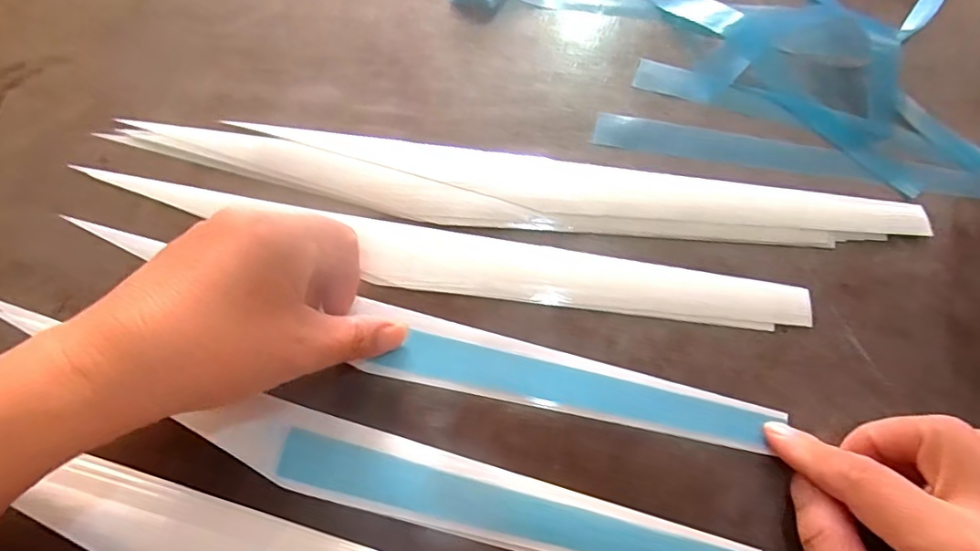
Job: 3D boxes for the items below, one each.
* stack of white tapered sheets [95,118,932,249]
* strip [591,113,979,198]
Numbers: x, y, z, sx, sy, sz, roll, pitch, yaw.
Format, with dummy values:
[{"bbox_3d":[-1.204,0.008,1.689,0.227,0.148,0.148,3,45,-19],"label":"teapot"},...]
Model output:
[{"bbox_3d":[0.002,-0.049,0.286,0.429,0.014,0.049,8,69,5],"label":"stack of white tapered sheets"},{"bbox_3d":[0.162,-0.067,0.293,0.204,0.011,0.019,11,70,6],"label":"strip"}]

